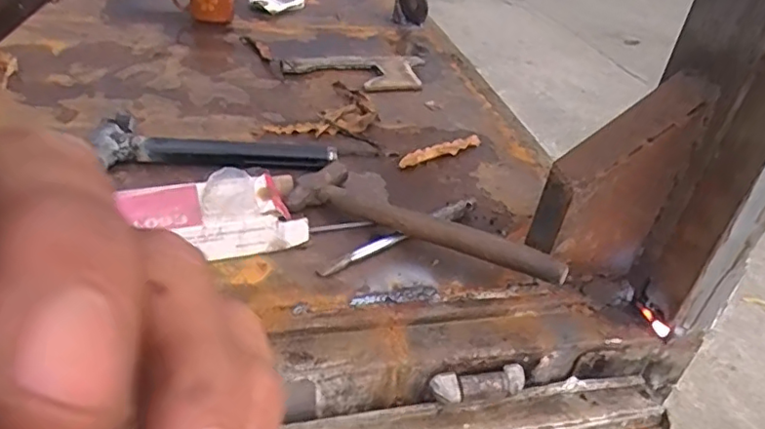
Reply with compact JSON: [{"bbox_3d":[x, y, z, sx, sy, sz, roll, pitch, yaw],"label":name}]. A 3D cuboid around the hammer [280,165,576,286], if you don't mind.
[{"bbox_3d":[0.044,0.007,0.589,0.281,0.050,0.082,21,39,16],"label":"hammer"}]

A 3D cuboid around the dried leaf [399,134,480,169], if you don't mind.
[{"bbox_3d":[0.073,-0.082,0.749,0.124,0.010,0.025,-14,41,-28],"label":"dried leaf"}]

